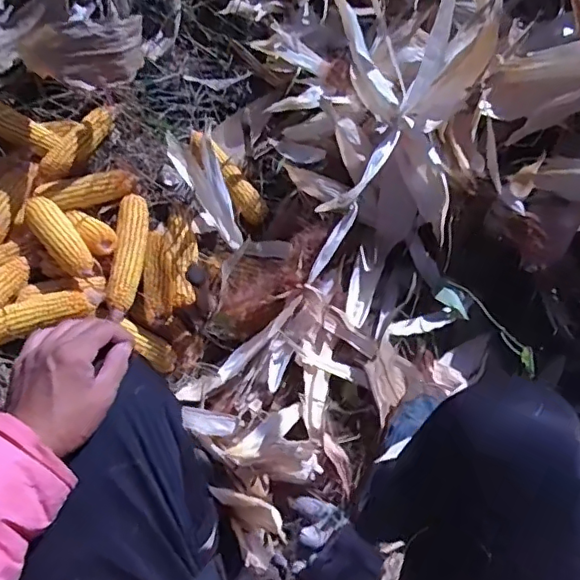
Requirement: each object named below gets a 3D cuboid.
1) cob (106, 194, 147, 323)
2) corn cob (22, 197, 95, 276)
[{"bbox_3d":[-0.263,-0.056,0.915,0.050,0.040,0.212,4,63,5],"label":"cob"},{"bbox_3d":[-0.364,-0.086,0.891,0.055,0.043,0.165,-36,67,-15],"label":"corn cob"}]

